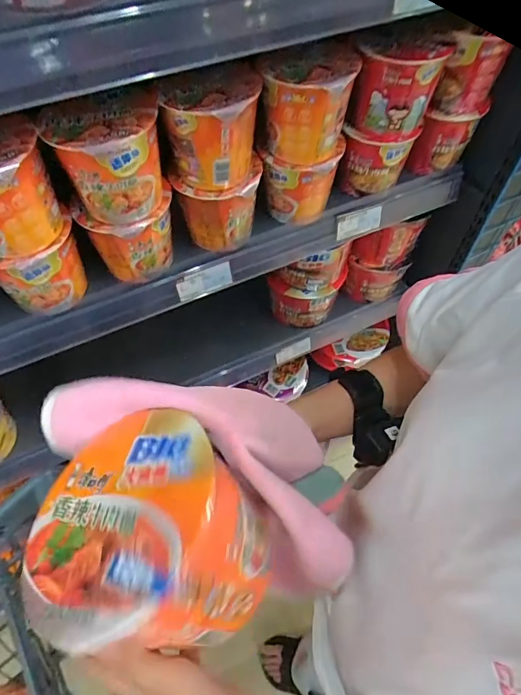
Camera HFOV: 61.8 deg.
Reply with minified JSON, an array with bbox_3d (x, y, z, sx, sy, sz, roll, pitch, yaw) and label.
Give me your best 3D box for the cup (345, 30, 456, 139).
[{"bbox_3d":[0.157,-0.300,0.501,0.084,0.099,0.086,0,57,0],"label":"cup"}]

